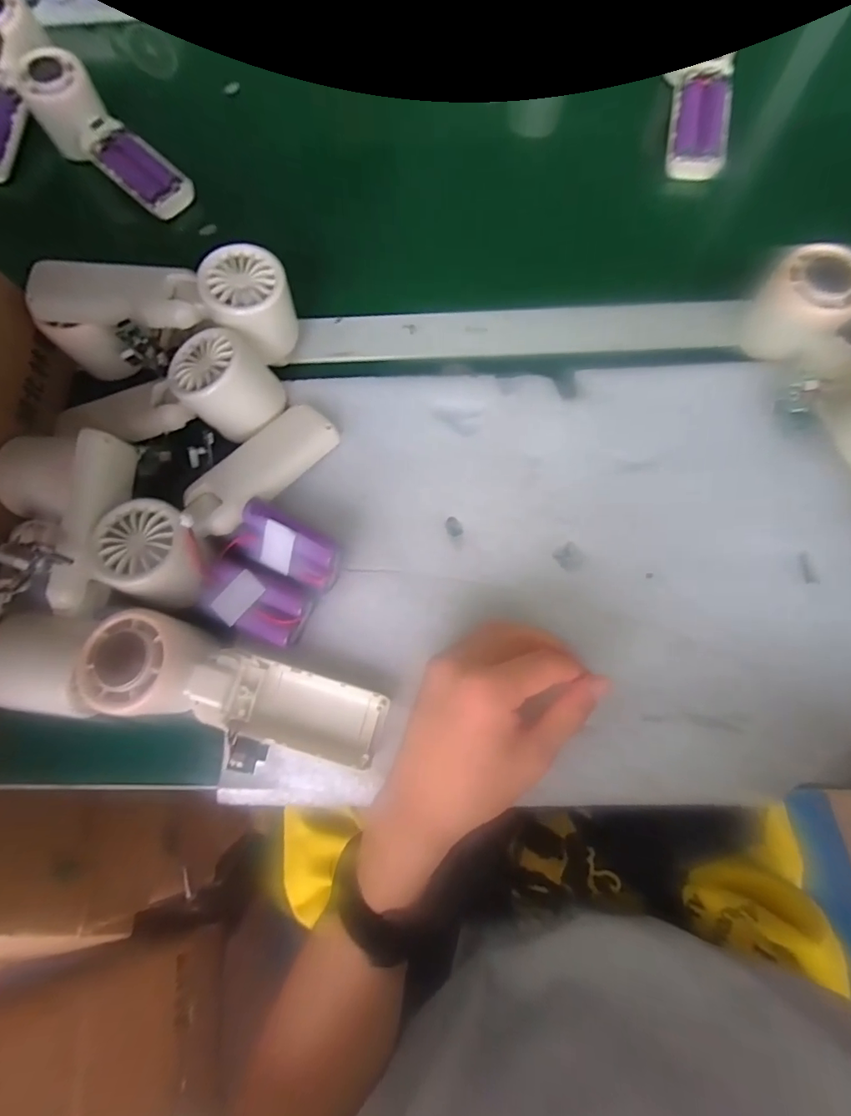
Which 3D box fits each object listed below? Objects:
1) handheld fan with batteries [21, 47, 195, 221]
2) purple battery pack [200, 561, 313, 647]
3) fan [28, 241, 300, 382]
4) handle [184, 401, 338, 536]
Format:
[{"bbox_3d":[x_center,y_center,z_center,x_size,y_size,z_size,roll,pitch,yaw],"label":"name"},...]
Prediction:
[{"bbox_3d":[-0.271,-0.358,0.422,0.160,0.046,0.052,42,74,-1],"label":"handheld fan with batteries"},{"bbox_3d":[-0.103,0.029,0.293,0.061,0.017,0.032,22,77,10],"label":"purple battery pack"},{"bbox_3d":[-0.177,-0.163,0.328,0.169,0.057,0.060,-5,74,3],"label":"fan"},{"bbox_3d":[-0.107,-0.059,0.314,0.035,0.018,0.108,43,82,13],"label":"handle"}]

